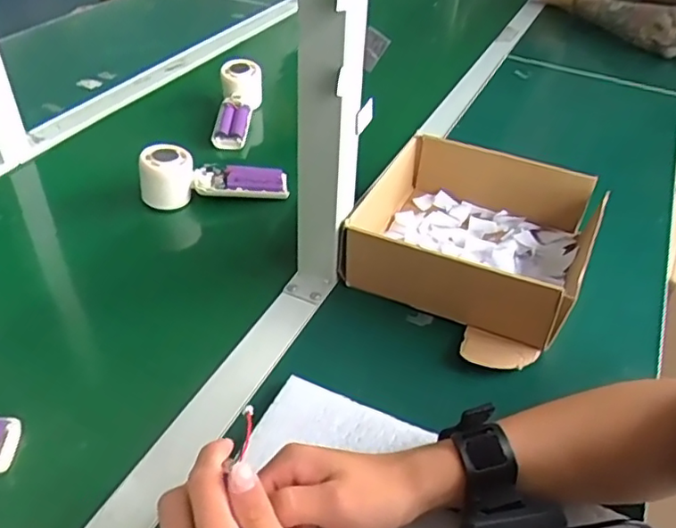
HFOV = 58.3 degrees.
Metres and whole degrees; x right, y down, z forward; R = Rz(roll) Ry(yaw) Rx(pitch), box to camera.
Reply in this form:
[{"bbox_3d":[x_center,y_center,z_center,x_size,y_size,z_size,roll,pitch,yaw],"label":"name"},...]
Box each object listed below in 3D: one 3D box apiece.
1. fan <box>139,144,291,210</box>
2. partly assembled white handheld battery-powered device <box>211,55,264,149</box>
[{"bbox_3d":[-0.140,-0.102,0.693,0.162,0.053,0.050,-6,41,-12],"label":"fan"},{"bbox_3d":[-0.142,-0.219,0.839,0.055,0.046,0.158,5,53,1],"label":"partly assembled white handheld battery-powered device"}]

